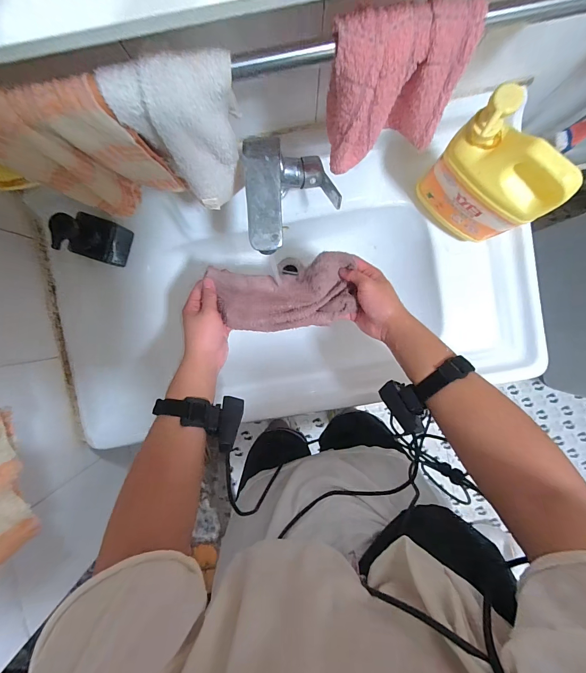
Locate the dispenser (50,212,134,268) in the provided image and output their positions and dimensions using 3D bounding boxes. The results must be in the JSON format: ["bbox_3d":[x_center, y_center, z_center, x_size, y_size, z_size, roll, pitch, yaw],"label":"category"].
[{"bbox_3d":[-0.321,-0.159,0.528,0.051,0.134,0.069,18,91,2],"label":"dispenser"}]

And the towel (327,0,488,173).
[{"bbox_3d":[0.095,-0.230,0.316,0.121,0.145,0.045,-15,90,3],"label":"towel"}]

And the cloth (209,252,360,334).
[{"bbox_3d":[-0.014,-0.063,0.495,0.198,0.038,0.102,-6,90,1],"label":"cloth"}]

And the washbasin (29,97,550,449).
[{"bbox_3d":[0.001,-0.076,0.624,0.798,0.152,0.408,-9,90,3],"label":"washbasin"}]

